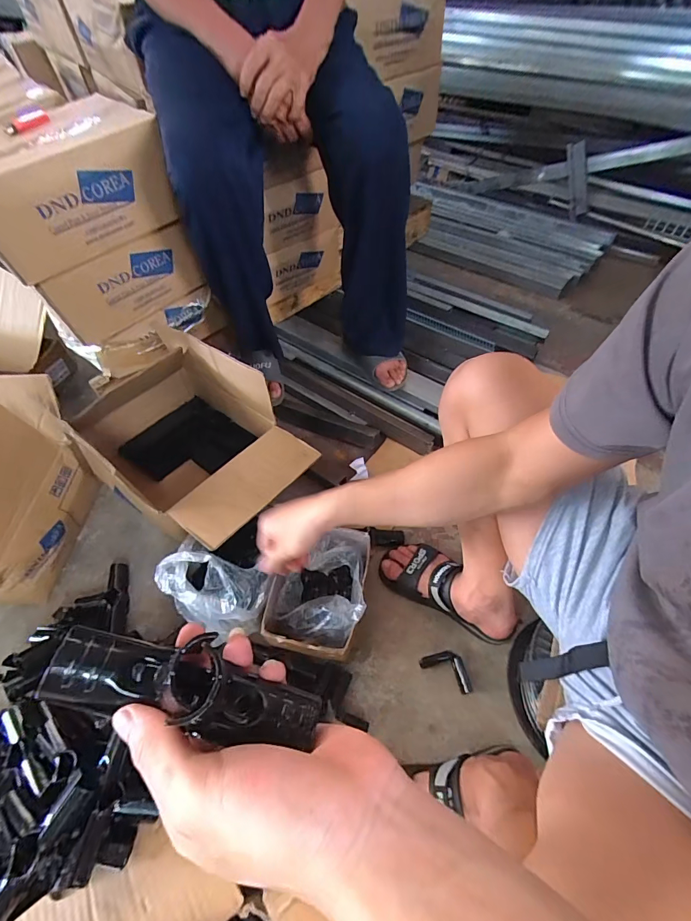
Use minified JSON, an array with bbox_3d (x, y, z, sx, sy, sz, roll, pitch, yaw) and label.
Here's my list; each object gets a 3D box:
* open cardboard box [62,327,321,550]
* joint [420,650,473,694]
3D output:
[{"bbox_3d":[-0.321,-0.042,0.781,0.491,0.250,0.293,36,61,24],"label":"open cardboard box"},{"bbox_3d":[0.171,0.341,0.630,0.088,0.022,0.044,25,57,18],"label":"joint"}]

